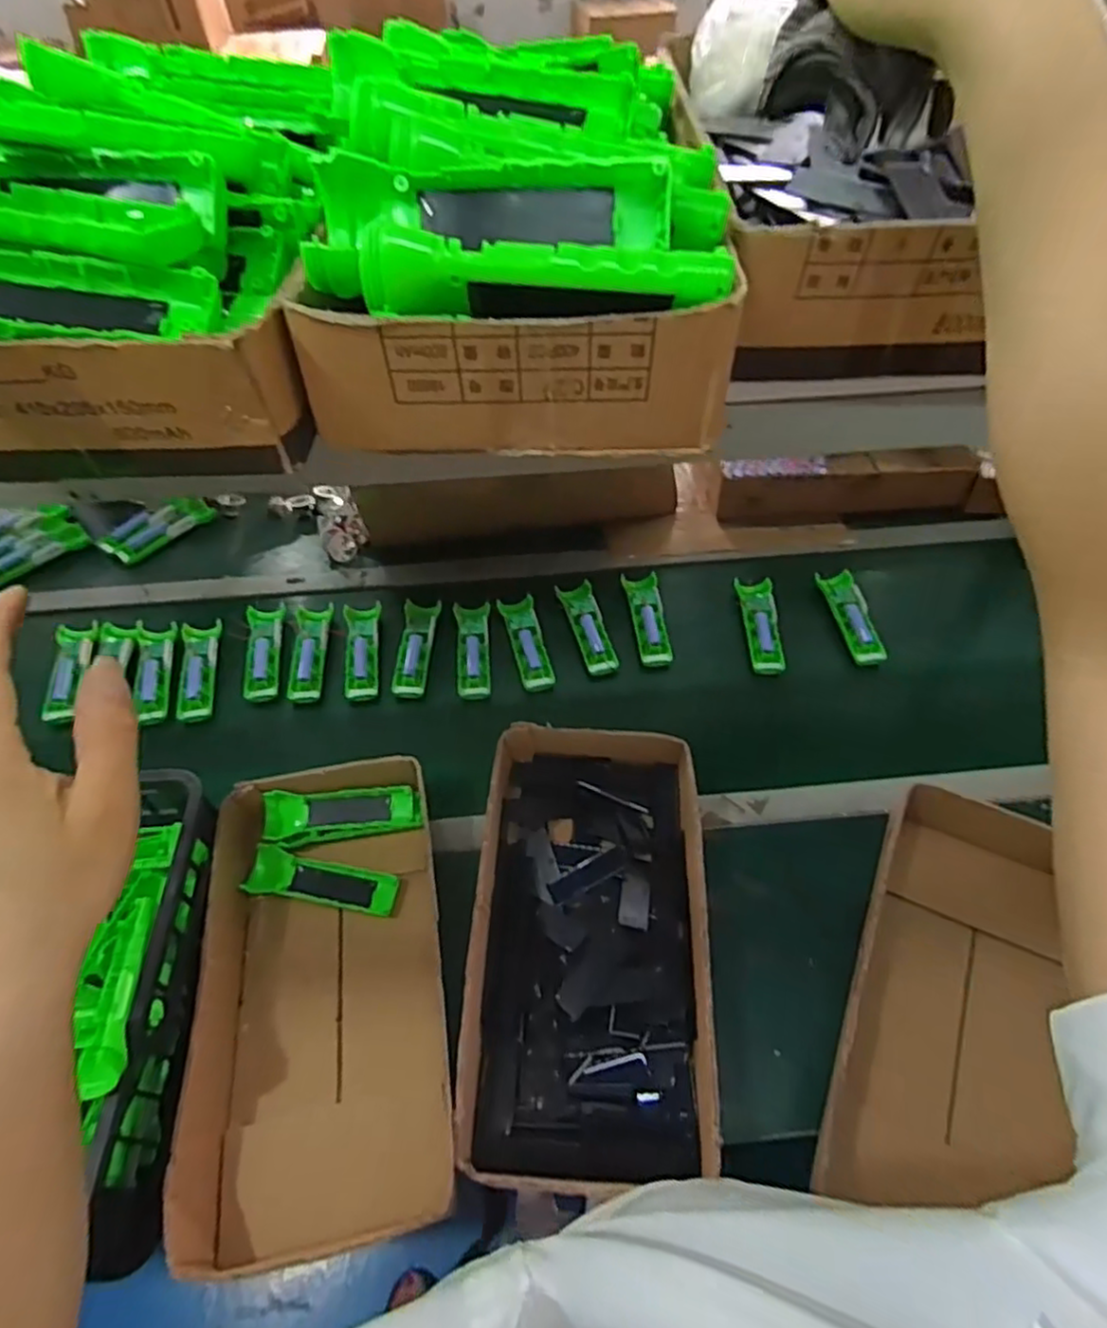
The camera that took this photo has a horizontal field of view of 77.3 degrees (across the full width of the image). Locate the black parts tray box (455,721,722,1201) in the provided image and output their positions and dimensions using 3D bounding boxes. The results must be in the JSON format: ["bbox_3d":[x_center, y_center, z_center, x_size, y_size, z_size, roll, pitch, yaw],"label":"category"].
[{"bbox_3d":[0.035,0.271,0.702,0.227,0.082,0.425,2,50,4],"label":"black parts tray box"}]

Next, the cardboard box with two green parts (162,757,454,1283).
[{"bbox_3d":[-0.228,0.312,0.685,0.221,0.090,0.413,-7,51,-5],"label":"cardboard box with two green parts"}]

